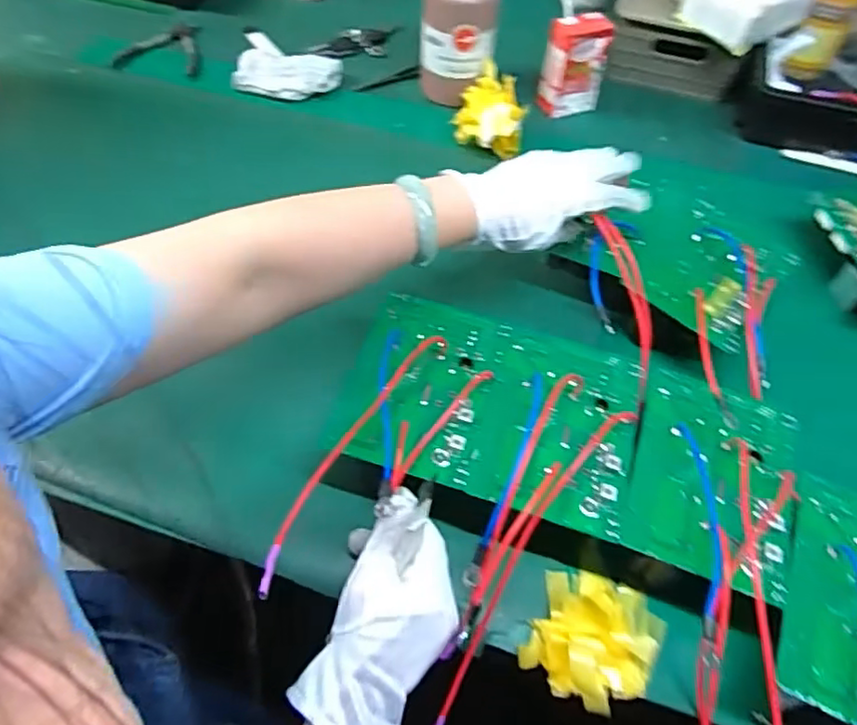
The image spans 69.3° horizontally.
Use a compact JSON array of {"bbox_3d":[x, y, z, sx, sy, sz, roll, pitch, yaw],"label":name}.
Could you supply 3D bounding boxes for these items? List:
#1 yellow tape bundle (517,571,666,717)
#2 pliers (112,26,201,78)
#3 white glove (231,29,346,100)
[{"bbox_3d":[0.113,0.180,0.412,0.082,0.027,0.083,23,56,13],"label":"yellow tape bundle"},{"bbox_3d":[-0.363,-0.418,0.828,0.108,0.012,0.162,-10,56,-11],"label":"pliers"},{"bbox_3d":[-0.179,-0.367,0.788,0.127,0.035,0.076,9,54,3],"label":"white glove"}]

